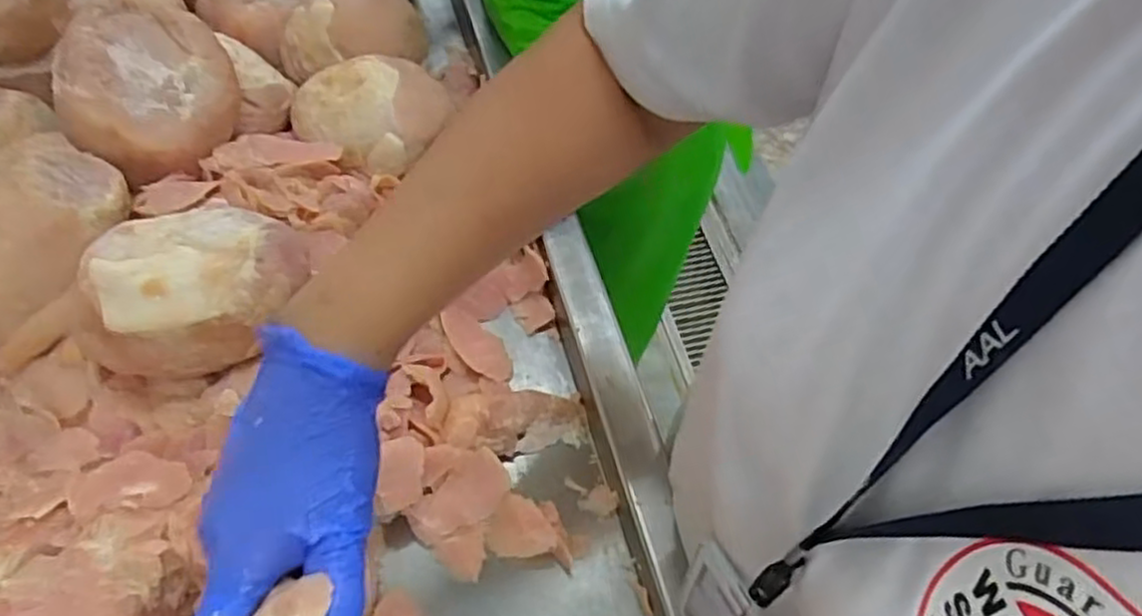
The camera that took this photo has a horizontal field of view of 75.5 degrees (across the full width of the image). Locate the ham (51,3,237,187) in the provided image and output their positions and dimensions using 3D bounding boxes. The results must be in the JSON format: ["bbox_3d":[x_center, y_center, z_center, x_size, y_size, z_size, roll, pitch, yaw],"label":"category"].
[{"bbox_3d":[-0.367,-0.178,0.646,0.132,0.085,0.138,-25,92,-30],"label":"ham"}]

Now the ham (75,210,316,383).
[{"bbox_3d":[-0.258,-0.021,0.507,0.145,0.073,0.102,-22,58,-18],"label":"ham"}]

